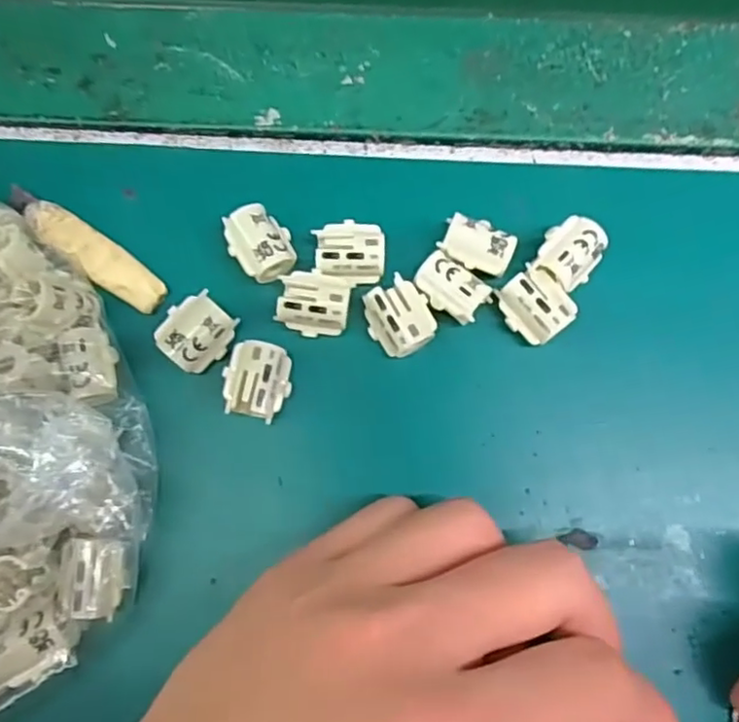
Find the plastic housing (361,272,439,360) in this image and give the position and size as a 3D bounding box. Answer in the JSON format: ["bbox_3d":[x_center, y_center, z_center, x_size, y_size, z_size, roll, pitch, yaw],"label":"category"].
[{"bbox_3d":[0.009,-0.013,0.201,0.019,0.009,0.022,-28,78,-6],"label":"plastic housing"}]

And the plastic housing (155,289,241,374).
[{"bbox_3d":[-0.053,-0.008,0.199,0.018,0.010,0.022,34,79,8],"label":"plastic housing"}]

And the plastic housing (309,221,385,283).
[{"bbox_3d":[-0.006,-0.034,0.205,0.021,0.010,0.018,0,77,0],"label":"plastic housing"}]

